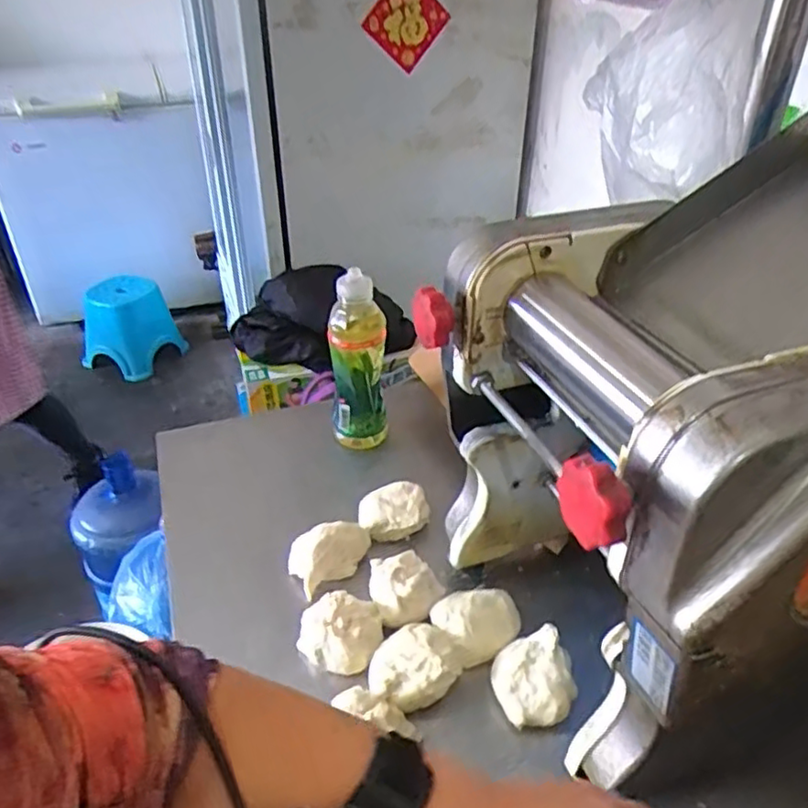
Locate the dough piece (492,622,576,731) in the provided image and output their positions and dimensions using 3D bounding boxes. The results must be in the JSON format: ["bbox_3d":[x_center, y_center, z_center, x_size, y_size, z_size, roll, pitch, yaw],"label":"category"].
[{"bbox_3d":[0.107,0.233,0.568,0.067,0.041,0.076,-1,35,-4],"label":"dough piece"}]

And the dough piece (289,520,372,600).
[{"bbox_3d":[-0.077,0.150,0.687,0.086,0.043,0.060,-19,40,-26],"label":"dough piece"}]

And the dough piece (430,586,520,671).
[{"bbox_3d":[0.068,0.201,0.620,0.079,0.038,0.071,-13,38,-20],"label":"dough piece"}]

